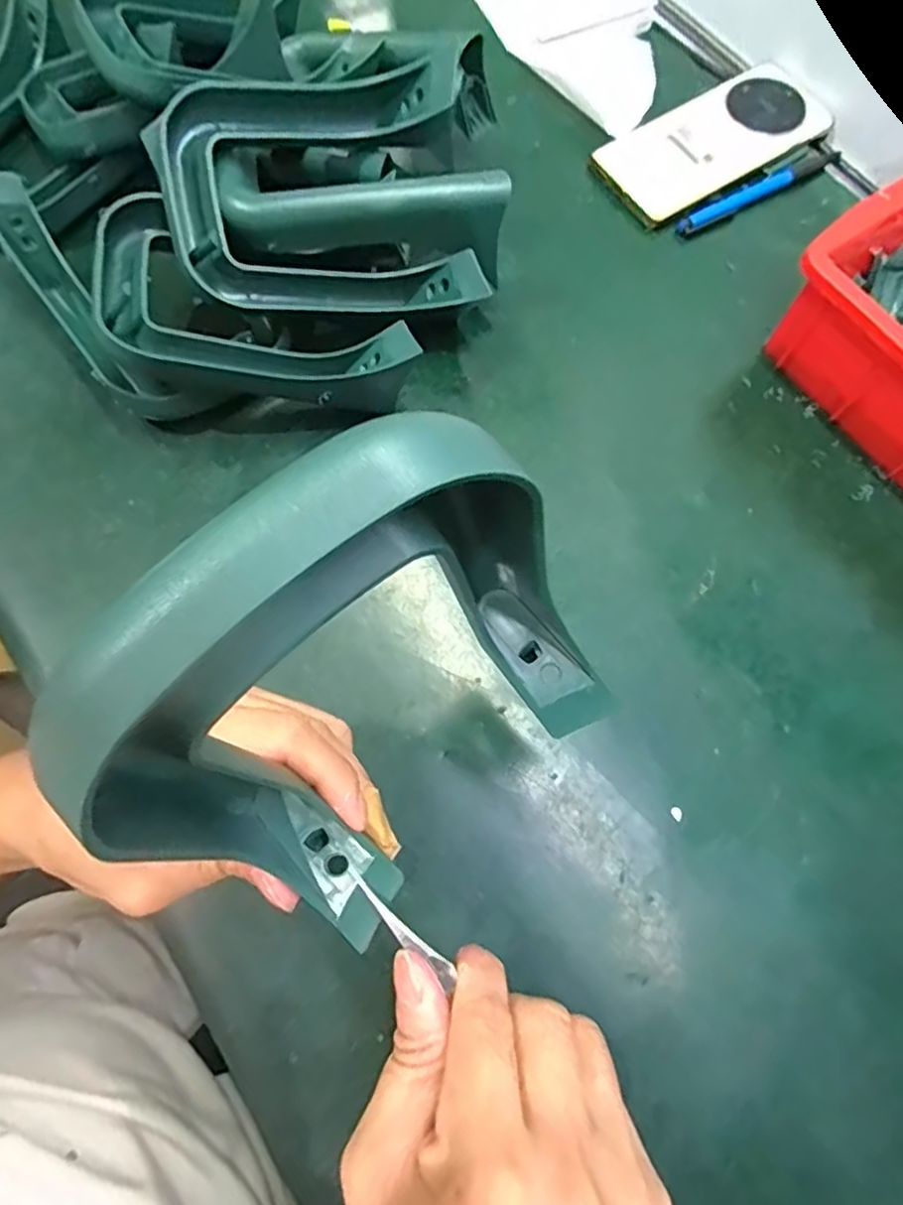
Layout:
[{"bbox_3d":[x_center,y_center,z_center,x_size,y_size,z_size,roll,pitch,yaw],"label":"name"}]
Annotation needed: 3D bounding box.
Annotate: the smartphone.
[{"bbox_3d":[0.183,-0.322,0.448,0.159,0.010,0.073,-31,80,-8],"label":"smartphone"}]

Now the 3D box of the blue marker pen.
[{"bbox_3d":[0.212,-0.284,0.442,0.132,0.010,0.012,-28,74,-11],"label":"blue marker pen"}]

